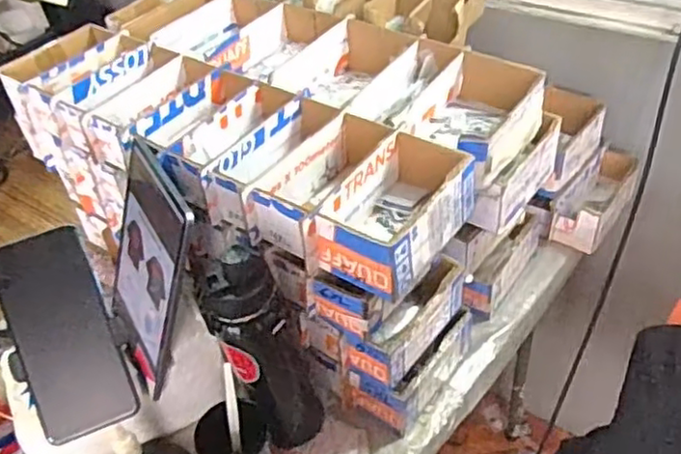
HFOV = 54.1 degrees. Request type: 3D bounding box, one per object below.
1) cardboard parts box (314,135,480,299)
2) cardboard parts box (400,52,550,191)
[{"bbox_3d":[0.062,-0.021,0.656,0.099,0.067,0.187,23,49,27],"label":"cardboard parts box"},{"bbox_3d":[0.147,-0.124,0.755,0.119,0.066,0.159,26,50,29],"label":"cardboard parts box"}]

